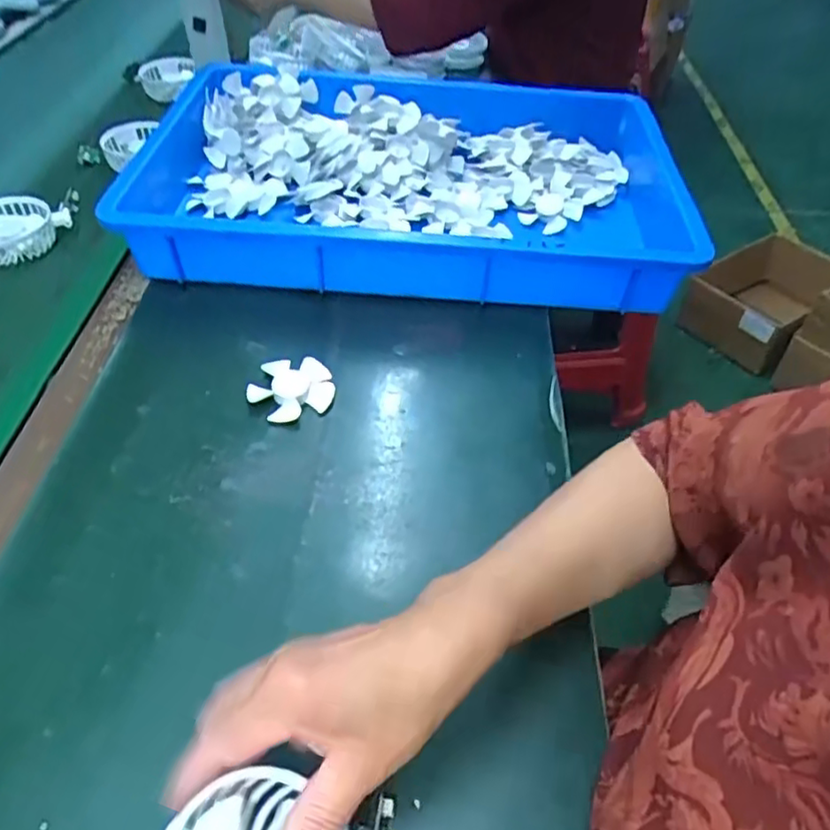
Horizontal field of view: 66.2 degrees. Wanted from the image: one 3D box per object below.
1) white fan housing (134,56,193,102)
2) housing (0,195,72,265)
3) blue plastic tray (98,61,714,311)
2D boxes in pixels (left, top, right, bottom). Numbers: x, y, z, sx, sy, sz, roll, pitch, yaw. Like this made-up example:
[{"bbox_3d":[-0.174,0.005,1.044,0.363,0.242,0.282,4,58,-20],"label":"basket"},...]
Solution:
[{"bbox_3d":[-0.376,-0.509,0.961,0.041,0.045,0.089,26,51,19],"label":"white fan housing"},{"bbox_3d":[-0.432,-0.202,0.680,0.099,0.034,0.098,2,48,-2],"label":"housing"},{"bbox_3d":[0.017,-0.262,0.728,0.591,0.093,0.368,6,48,1],"label":"blue plastic tray"}]

